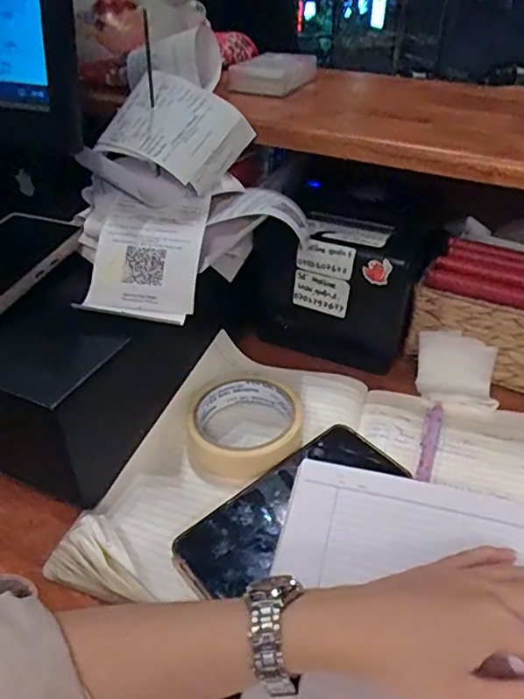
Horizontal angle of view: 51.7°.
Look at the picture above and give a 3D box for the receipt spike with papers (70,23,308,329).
[{"bbox_3d":[-0.069,-0.146,0.452,0.180,0.149,0.197,-10,39,-13],"label":"receipt spike with papers"}]

